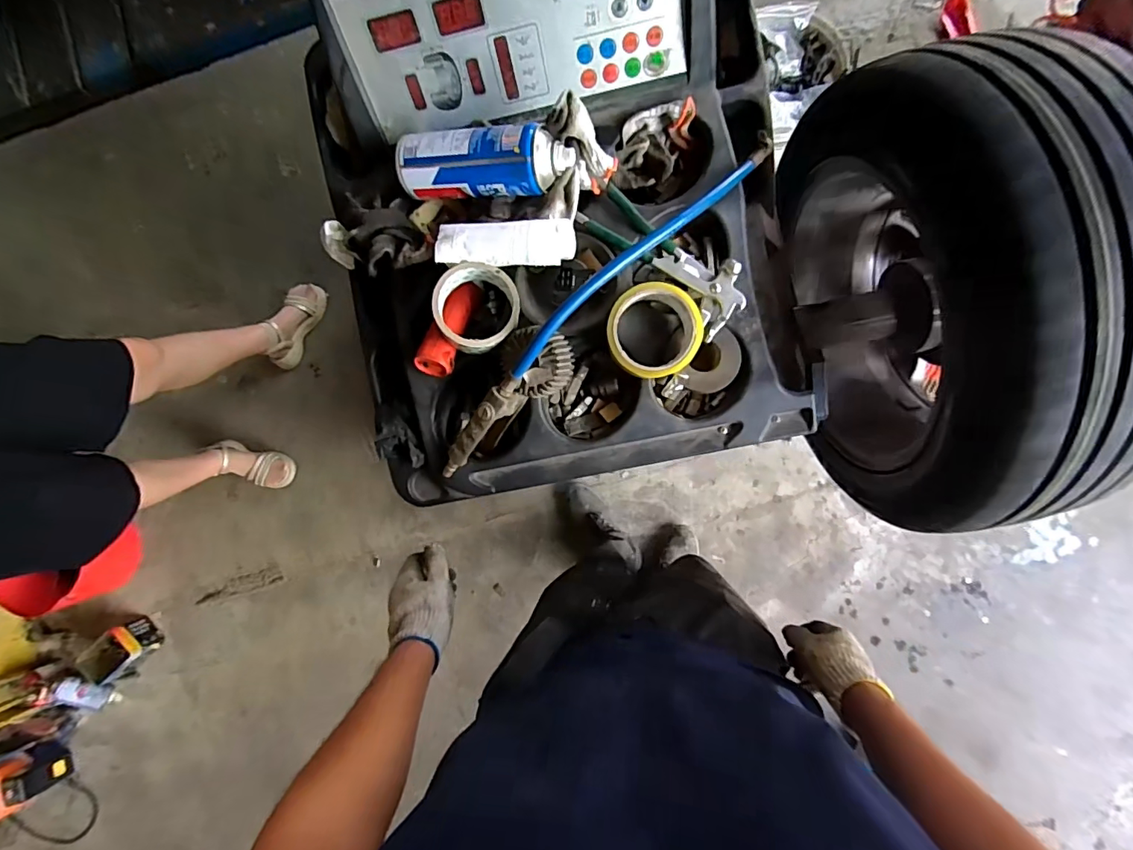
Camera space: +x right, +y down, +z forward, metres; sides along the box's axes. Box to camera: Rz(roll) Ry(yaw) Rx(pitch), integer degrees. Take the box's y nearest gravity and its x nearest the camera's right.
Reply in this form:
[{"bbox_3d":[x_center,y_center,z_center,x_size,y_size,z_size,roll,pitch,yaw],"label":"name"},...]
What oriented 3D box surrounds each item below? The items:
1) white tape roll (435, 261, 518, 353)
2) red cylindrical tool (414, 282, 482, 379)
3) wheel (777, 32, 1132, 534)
[{"bbox_3d":[-0.091,-0.121,0.520,0.082,0.035,0.089,0,88,6],"label":"white tape roll"},{"bbox_3d":[-0.130,-0.111,0.561,0.044,0.042,0.116,16,66,6],"label":"red cylindrical tool"},{"bbox_3d":[0.475,-0.137,0.642,0.179,0.447,0.492,-10,87,5],"label":"wheel"}]

